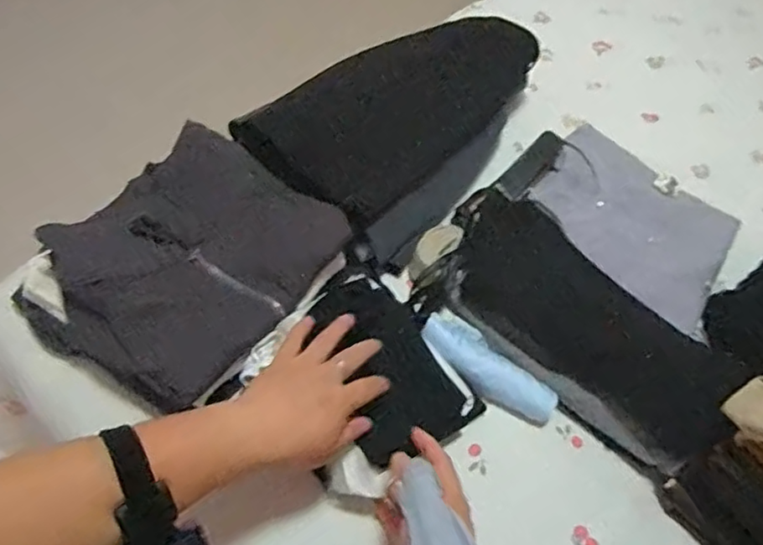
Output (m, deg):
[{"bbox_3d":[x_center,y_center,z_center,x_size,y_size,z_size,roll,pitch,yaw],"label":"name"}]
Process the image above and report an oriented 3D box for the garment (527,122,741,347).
[{"bbox_3d":[0.329,-0.067,0.804,0.253,0.047,0.211,34,59,13],"label":"garment"}]

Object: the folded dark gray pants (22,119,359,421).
[{"bbox_3d":[-0.193,-0.008,0.609,0.219,0.073,0.251,32,58,11],"label":"folded dark gray pants"}]

